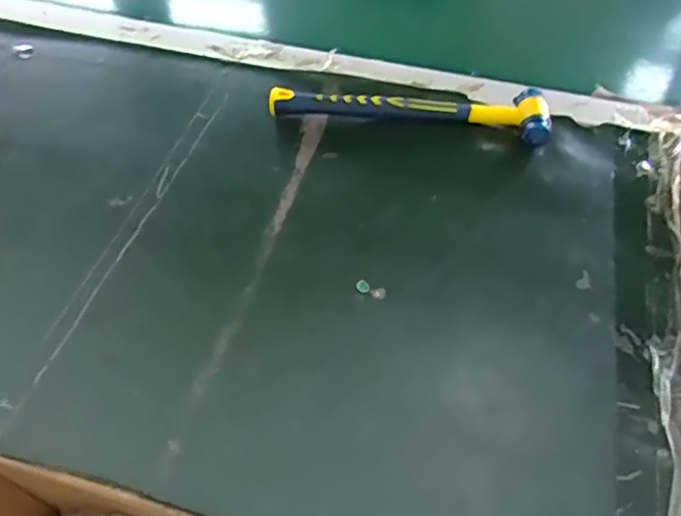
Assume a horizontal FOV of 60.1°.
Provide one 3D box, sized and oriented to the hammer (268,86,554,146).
[{"bbox_3d":[0.061,-0.138,0.527,0.240,0.028,0.056,9,55,6],"label":"hammer"}]

